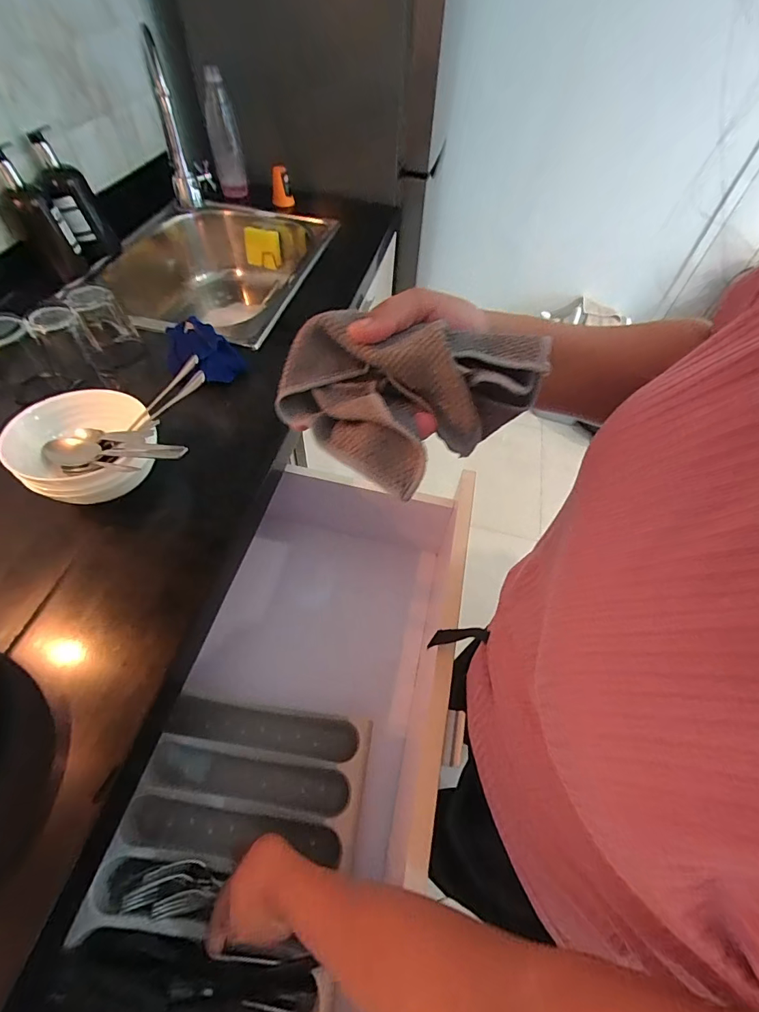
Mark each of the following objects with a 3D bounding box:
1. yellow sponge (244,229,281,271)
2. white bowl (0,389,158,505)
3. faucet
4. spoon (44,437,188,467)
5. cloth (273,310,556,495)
[{"bbox_3d":[-0.258,-0.573,0.943,0.073,0.079,0.026,-13,57,-13],"label":"yellow sponge"},{"bbox_3d":[-0.320,-0.067,0.470,0.136,0.068,0.130,2,55,-2],"label":"white bowl"},{"bbox_3d":[-0.352,-0.668,0.752,0.073,0.231,0.235,-13,57,-13],"label":"faucet"},{"bbox_3d":[-0.276,-0.060,0.446,0.189,0.018,0.041,1,53,19],"label":"spoon"},{"bbox_3d":[0.015,-0.079,0.257,0.121,0.048,0.124,-37,65,-25],"label":"cloth"}]

